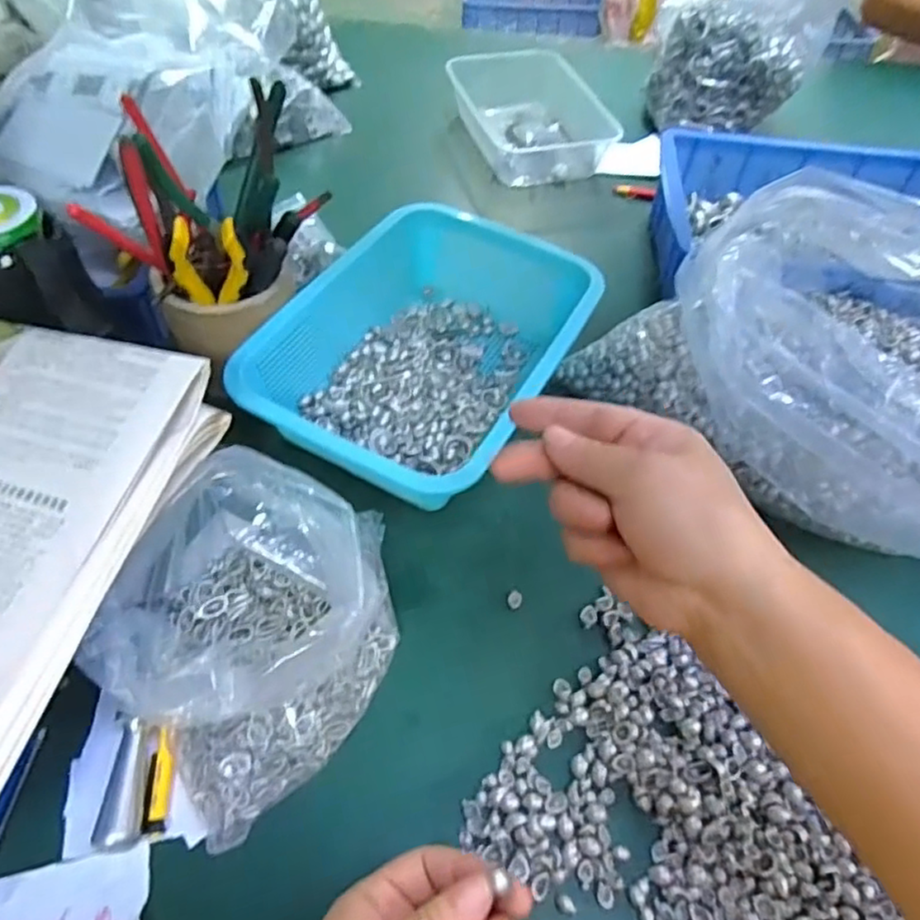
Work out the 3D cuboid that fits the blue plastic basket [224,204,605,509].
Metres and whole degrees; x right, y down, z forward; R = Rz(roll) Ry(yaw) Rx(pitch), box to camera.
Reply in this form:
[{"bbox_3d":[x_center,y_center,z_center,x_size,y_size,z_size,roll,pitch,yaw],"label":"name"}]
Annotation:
[{"bbox_3d":[-0.022,-0.085,0.503,0.193,0.074,0.269,26,56,16],"label":"blue plastic basket"}]

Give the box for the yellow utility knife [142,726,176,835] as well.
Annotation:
[{"bbox_3d":[-0.161,0.171,0.346,0.011,0.007,0.050,-2,54,-5],"label":"yellow utility knife"}]

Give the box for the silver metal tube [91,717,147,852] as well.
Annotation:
[{"bbox_3d":[-0.174,0.169,0.337,0.019,0.018,0.061,-6,54,-7],"label":"silver metal tube"}]

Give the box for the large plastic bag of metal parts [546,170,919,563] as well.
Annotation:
[{"bbox_3d":[0.281,-0.070,0.442,0.344,0.162,0.226,39,61,24],"label":"large plastic bag of metal parts"}]

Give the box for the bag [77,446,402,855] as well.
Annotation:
[{"bbox_3d":[-0.110,0.094,0.356,0.142,0.091,0.189,-2,53,-4],"label":"bag"}]

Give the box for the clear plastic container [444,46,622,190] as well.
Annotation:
[{"bbox_3d":[0.085,-0.401,0.751,0.155,0.058,0.178,-11,55,-11],"label":"clear plastic container"}]

